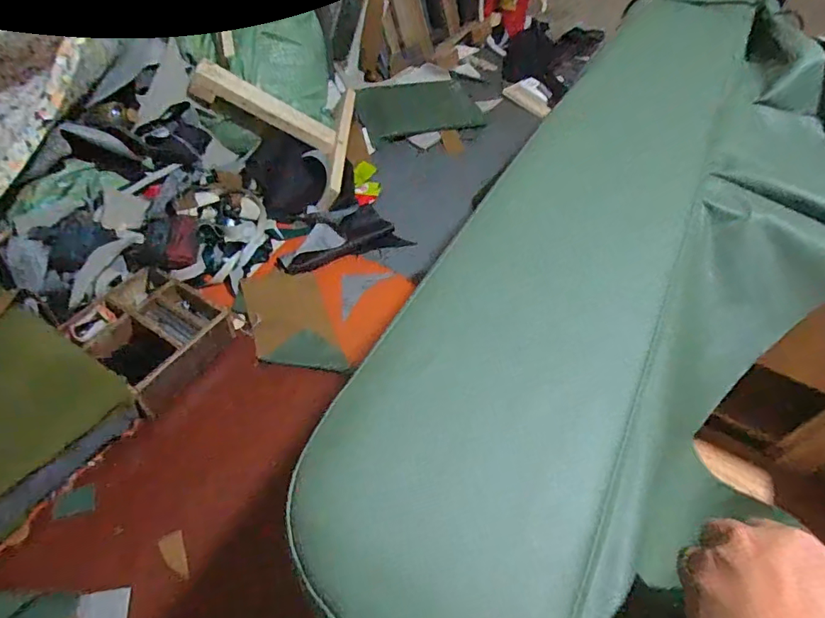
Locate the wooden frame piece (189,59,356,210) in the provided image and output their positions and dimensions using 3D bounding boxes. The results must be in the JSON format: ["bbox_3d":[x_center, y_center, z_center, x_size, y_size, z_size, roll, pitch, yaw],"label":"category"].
[{"bbox_3d":[-0.354,-0.507,1.267,0.406,0.066,0.453,20,54,-21],"label":"wooden frame piece"}]

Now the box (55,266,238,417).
[{"bbox_3d":[-0.487,0.043,0.925,0.236,0.066,0.236,24,53,15],"label":"box"}]

